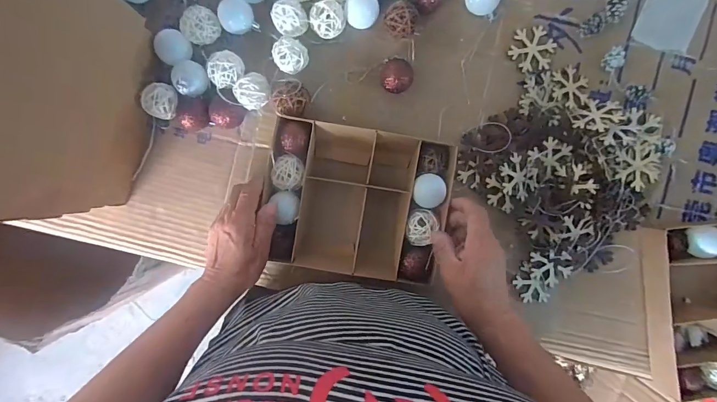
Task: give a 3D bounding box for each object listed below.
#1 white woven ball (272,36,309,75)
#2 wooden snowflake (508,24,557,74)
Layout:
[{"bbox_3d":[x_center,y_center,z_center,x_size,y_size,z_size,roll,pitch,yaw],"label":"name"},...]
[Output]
[{"bbox_3d":[-0.076,-0.166,0.410,0.038,0.037,0.036,0,94,-3],"label":"white woven ball"},{"bbox_3d":[0.208,-0.181,0.429,0.055,0.007,0.050,0,94,-3],"label":"wooden snowflake"}]

